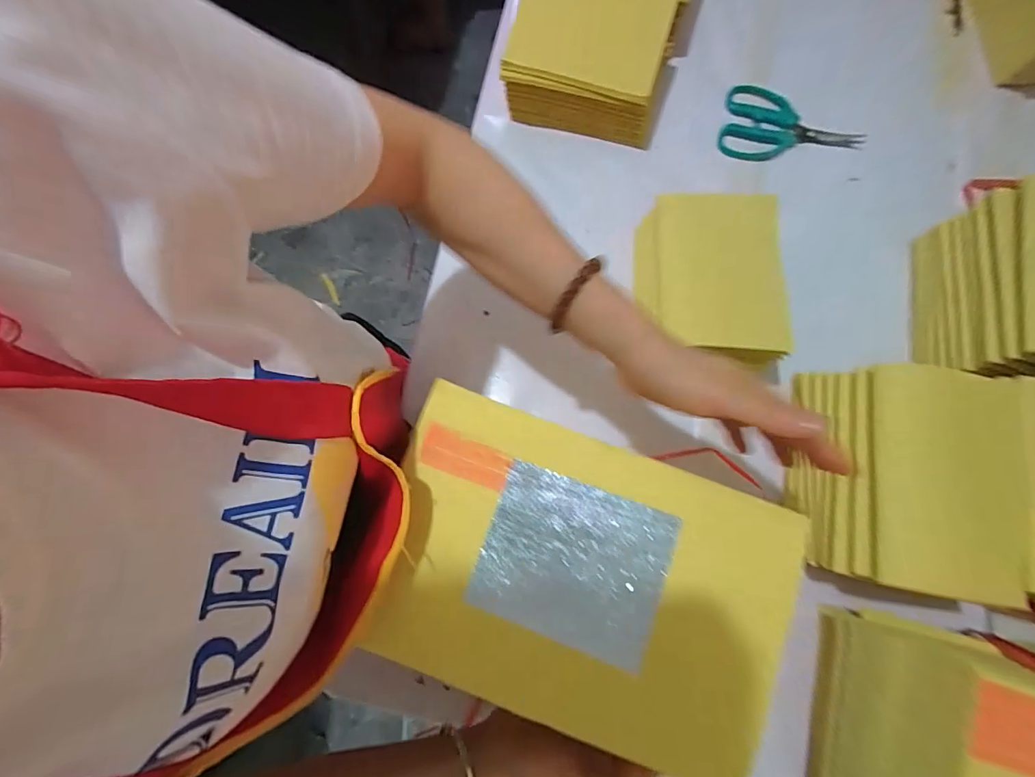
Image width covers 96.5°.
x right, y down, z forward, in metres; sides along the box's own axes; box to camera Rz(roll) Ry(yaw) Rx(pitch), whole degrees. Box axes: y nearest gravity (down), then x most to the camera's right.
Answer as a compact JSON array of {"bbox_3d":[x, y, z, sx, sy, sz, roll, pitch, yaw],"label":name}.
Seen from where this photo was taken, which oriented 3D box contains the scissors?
[{"bbox_3d":[0.311,-0.298,0.529,0.145,0.020,0.091,14,77,3],"label":"scissors"}]

